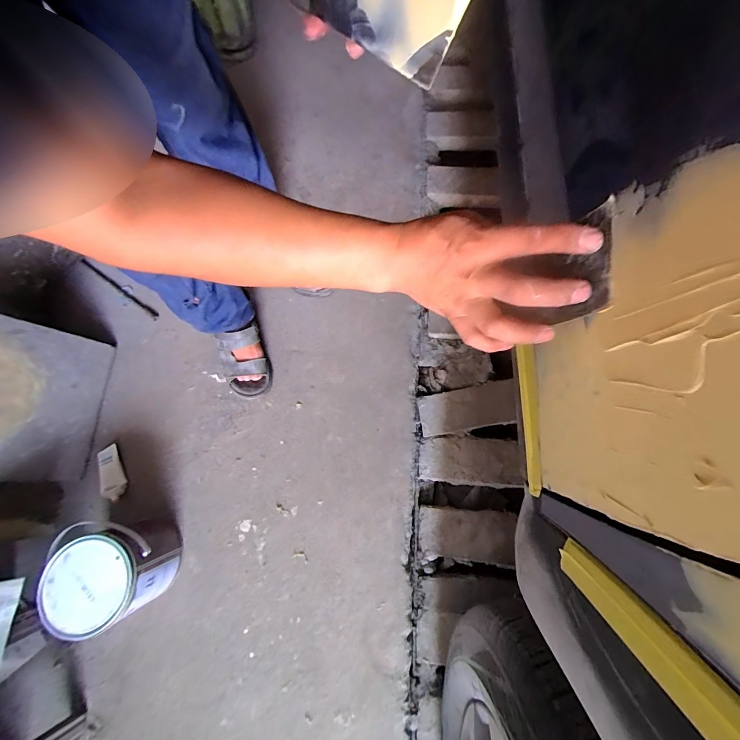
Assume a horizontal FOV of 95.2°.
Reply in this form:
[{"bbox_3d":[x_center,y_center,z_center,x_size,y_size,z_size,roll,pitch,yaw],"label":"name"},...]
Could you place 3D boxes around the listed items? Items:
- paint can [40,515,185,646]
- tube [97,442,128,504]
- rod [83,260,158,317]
[{"bbox_3d":[-0.460,0.364,0.622,0.144,0.169,0.156,0,74,-1],"label":"paint can"},{"bbox_3d":[-0.565,0.225,0.734,0.042,0.031,0.119,-23,76,-7],"label":"tube"},{"bbox_3d":[-0.662,-0.219,0.890,0.281,0.014,0.016,36,77,8],"label":"rod"}]

